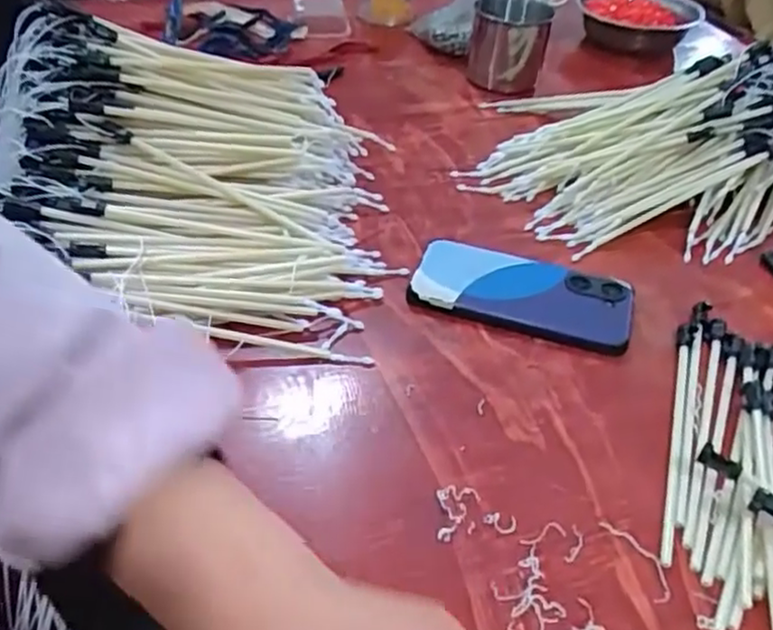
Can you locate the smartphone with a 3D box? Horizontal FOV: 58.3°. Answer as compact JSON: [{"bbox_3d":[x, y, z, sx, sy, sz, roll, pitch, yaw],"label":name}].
[{"bbox_3d":[0.103,-0.017,0.531,0.163,0.014,0.075,15,42,12],"label":"smartphone"}]

